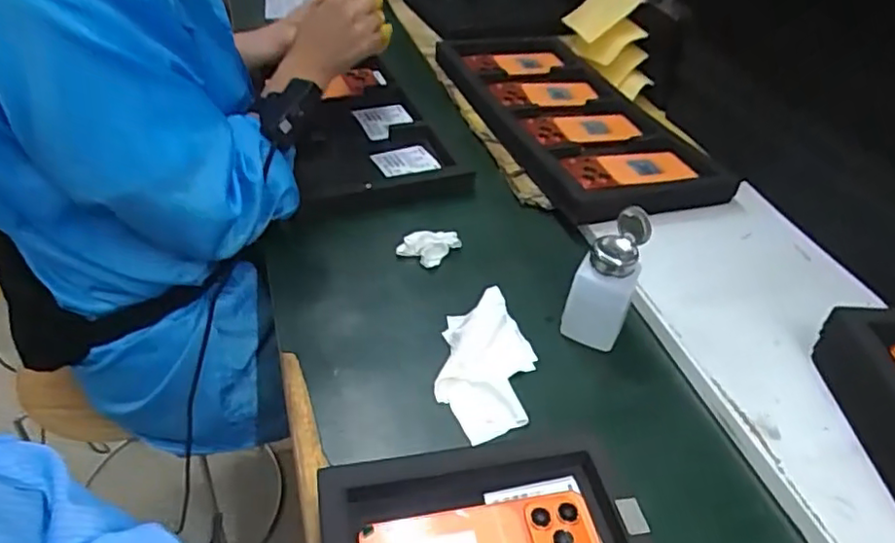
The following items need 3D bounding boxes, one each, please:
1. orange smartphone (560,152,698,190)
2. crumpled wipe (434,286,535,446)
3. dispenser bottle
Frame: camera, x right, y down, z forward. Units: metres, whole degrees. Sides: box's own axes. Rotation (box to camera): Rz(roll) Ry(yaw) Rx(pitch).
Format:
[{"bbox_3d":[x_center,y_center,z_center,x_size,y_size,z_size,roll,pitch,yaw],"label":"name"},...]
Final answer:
[{"bbox_3d":[0.217,-0.123,0.761,0.140,0.011,0.083,-9,40,-11],"label":"orange smartphone"},{"bbox_3d":[0.036,0.080,0.571,0.081,0.021,0.161,8,41,1],"label":"crumpled wipe"},{"bbox_3d":[0.144,0.004,0.569,0.053,0.115,0.058,18,42,12],"label":"dispenser bottle"}]

